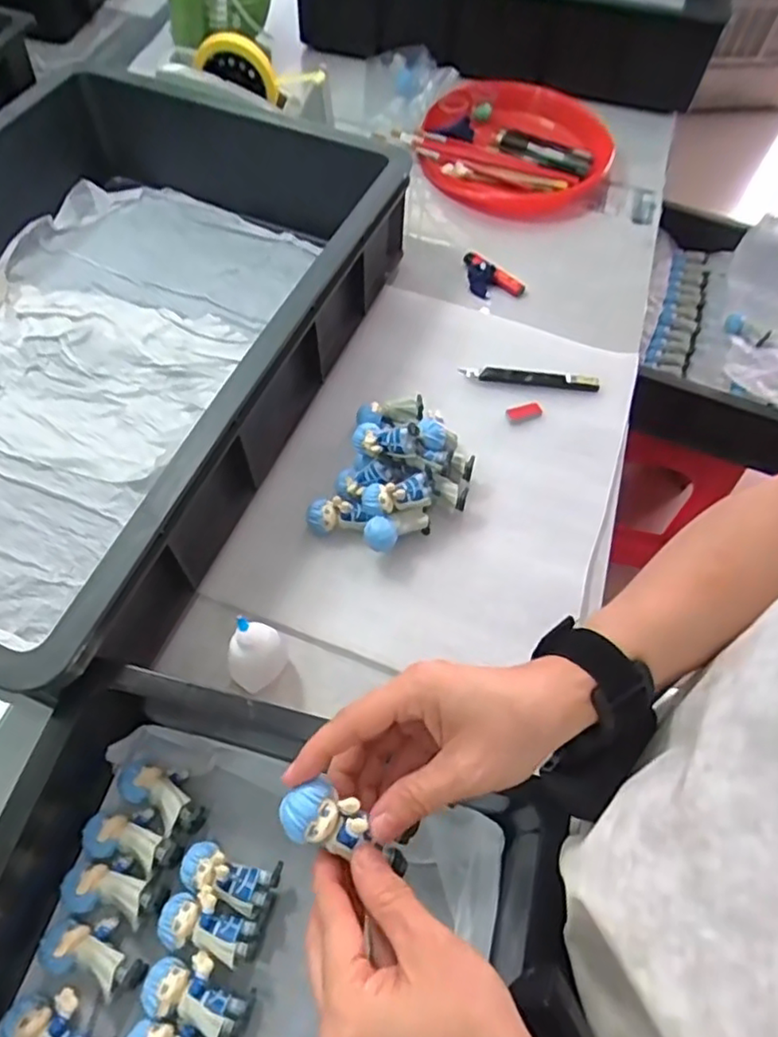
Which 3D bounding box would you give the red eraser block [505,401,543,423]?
[{"bbox_3d":[0.134,-0.106,0.624,0.037,0.008,0.016,-14,63,-12],"label":"red eraser block"}]

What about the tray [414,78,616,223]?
[{"bbox_3d":[0.160,-0.486,0.832,0.246,0.077,0.236,18,61,6],"label":"tray"}]

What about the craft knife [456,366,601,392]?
[{"bbox_3d":[0.143,-0.144,0.643,0.138,0.009,0.016,7,60,0],"label":"craft knife"}]

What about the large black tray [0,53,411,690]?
[{"bbox_3d":[-0.277,-0.170,0.568,0.402,0.120,0.570,21,61,8],"label":"large black tray"}]

